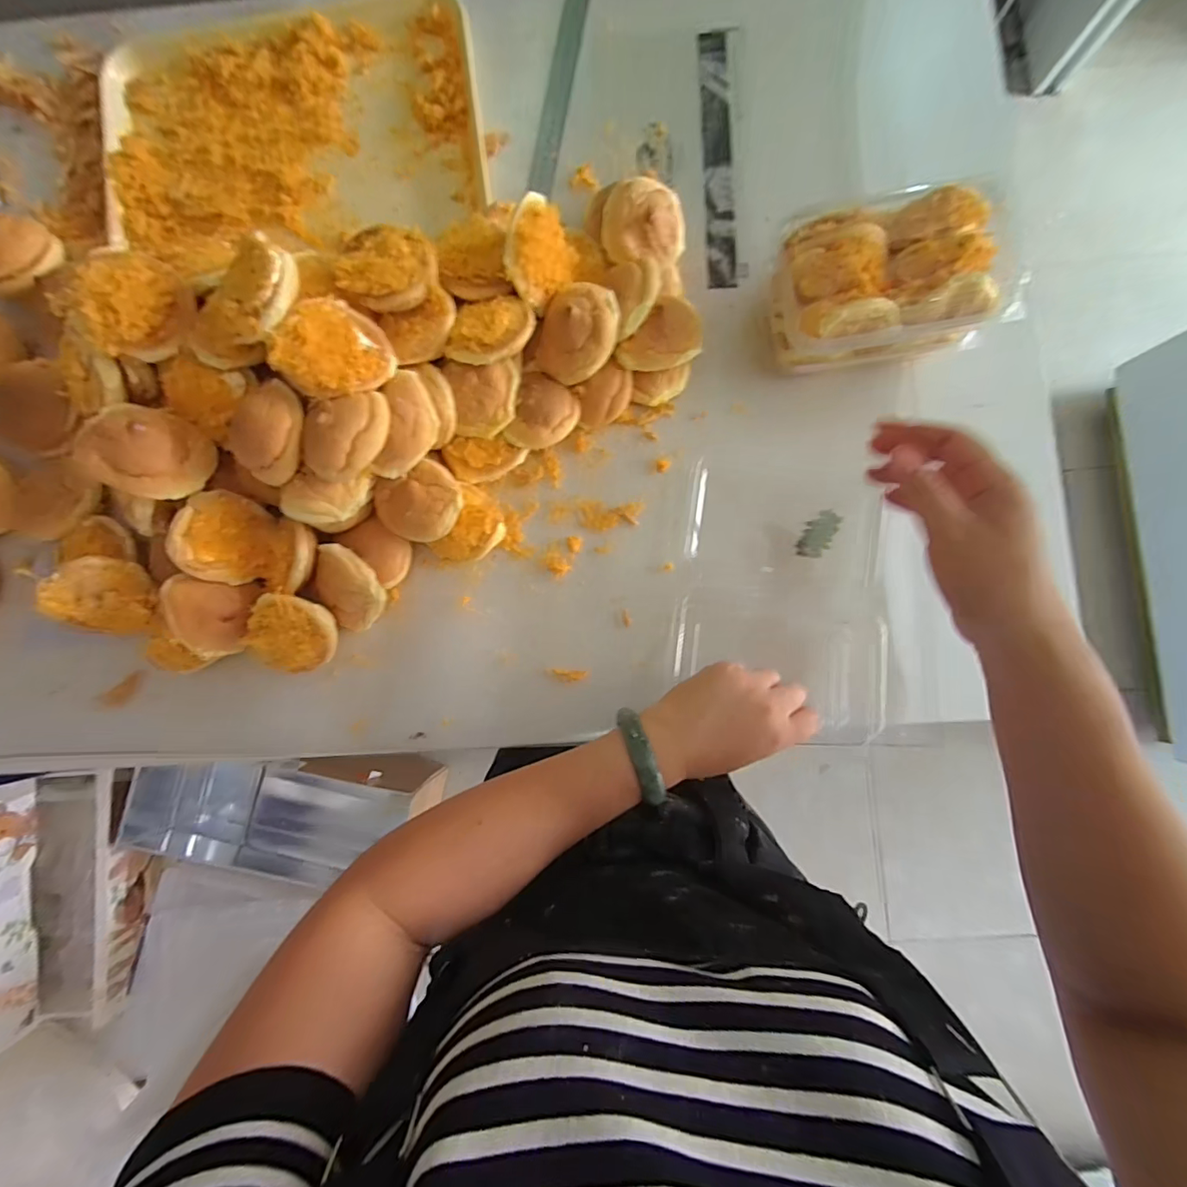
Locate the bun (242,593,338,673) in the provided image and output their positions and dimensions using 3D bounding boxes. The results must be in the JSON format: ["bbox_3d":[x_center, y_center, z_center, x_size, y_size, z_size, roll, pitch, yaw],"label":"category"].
[{"bbox_3d":[-0.270,0.033,0.451,0.077,0.031,0.071,20,110,-3],"label":"bun"}]

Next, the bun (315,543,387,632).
[{"bbox_3d":[-0.222,-0.009,0.456,0.060,0.027,0.077,-33,92,22],"label":"bun"}]

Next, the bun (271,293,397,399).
[{"bbox_3d":[-0.206,-0.187,0.399,0.074,0.035,0.076,36,74,-23],"label":"bun"}]

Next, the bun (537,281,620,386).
[{"bbox_3d":[-0.014,-0.226,0.439,0.067,0.037,0.077,18,120,5],"label":"bun"}]

